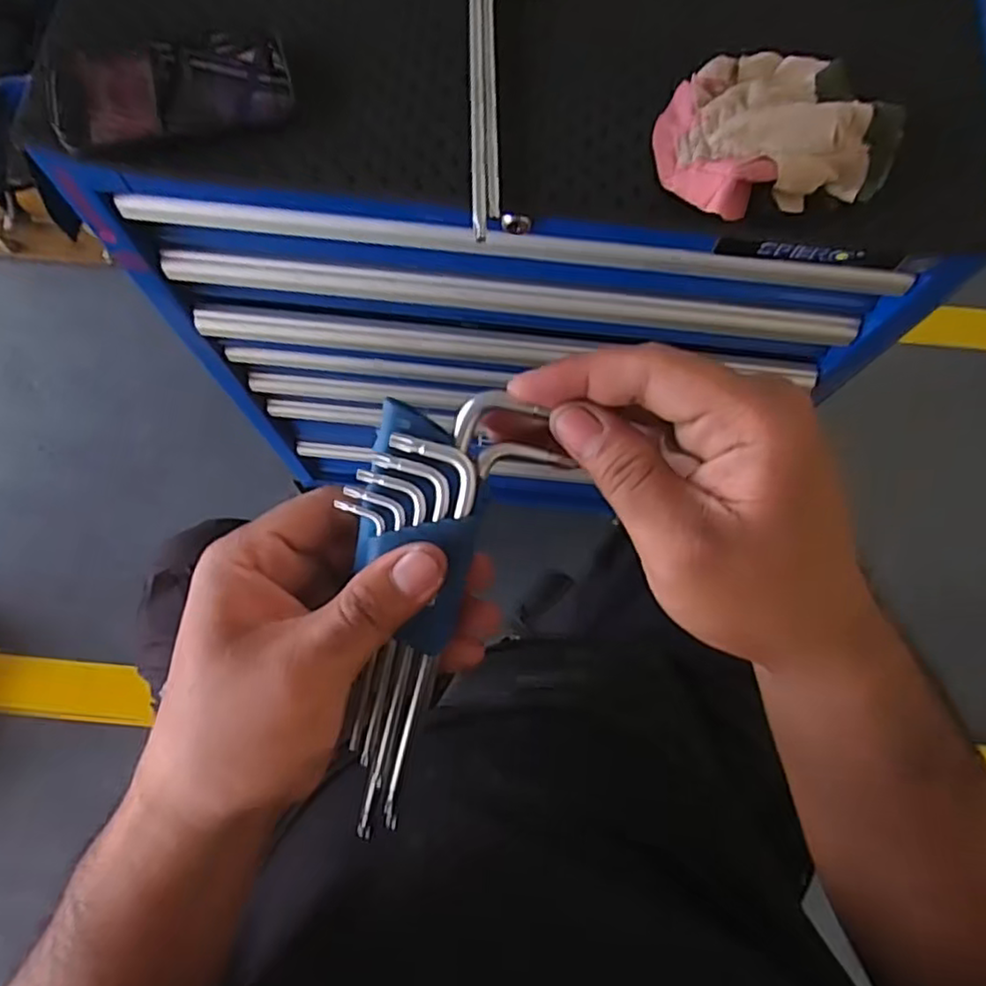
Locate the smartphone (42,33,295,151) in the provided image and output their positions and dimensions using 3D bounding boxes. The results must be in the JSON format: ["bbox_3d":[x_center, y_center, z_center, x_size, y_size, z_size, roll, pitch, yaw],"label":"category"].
[{"bbox_3d":[-0.217,-0.273,0.456,0.156,0.014,0.078,-13,76,-4],"label":"smartphone"}]

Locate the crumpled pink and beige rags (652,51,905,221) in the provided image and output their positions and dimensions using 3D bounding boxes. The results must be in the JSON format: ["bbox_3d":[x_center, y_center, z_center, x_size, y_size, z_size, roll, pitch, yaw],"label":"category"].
[{"bbox_3d":[0.191,-0.249,0.450,0.161,0.038,0.133,-7,76,-3],"label":"crumpled pink and beige rags"}]

